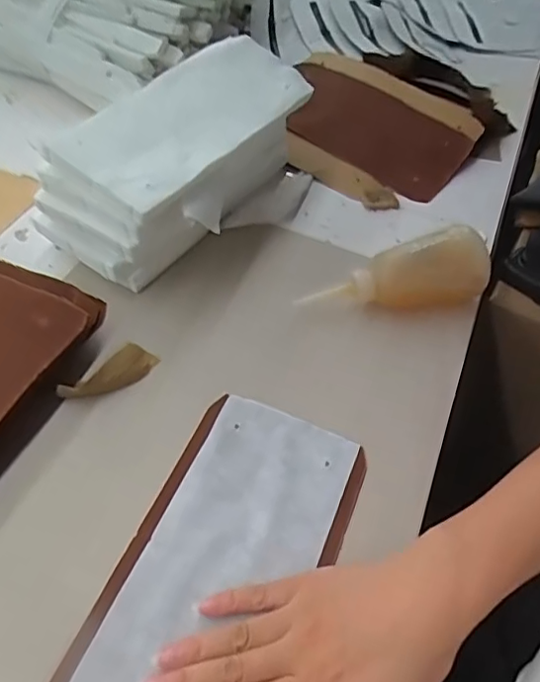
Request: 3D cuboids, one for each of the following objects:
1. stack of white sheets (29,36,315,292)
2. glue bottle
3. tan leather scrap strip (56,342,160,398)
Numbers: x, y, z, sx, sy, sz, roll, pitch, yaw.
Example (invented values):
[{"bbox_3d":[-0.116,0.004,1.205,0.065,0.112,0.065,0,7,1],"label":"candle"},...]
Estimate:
[{"bbox_3d":[-0.073,-0.167,0.533,0.144,0.112,0.269,36,57,21],"label":"stack of white sheets"},{"bbox_3d":[0.110,-0.055,0.492,0.162,0.062,0.050,-10,53,-13],"label":"glue bottle"},{"bbox_3d":[-0.127,0.025,0.442,0.077,0.011,0.027,-32,61,-27],"label":"tan leather scrap strip"}]

